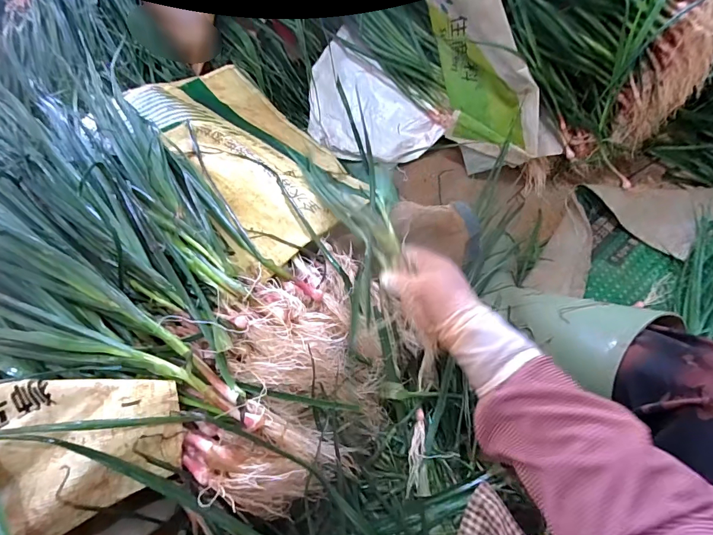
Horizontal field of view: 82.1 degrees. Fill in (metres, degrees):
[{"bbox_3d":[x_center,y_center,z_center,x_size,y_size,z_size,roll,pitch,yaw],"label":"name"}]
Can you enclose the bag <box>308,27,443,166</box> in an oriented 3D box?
[{"bbox_3d":[0.009,-0.311,0.816,0.187,0.106,0.270,-39,67,-18],"label":"bag"}]

